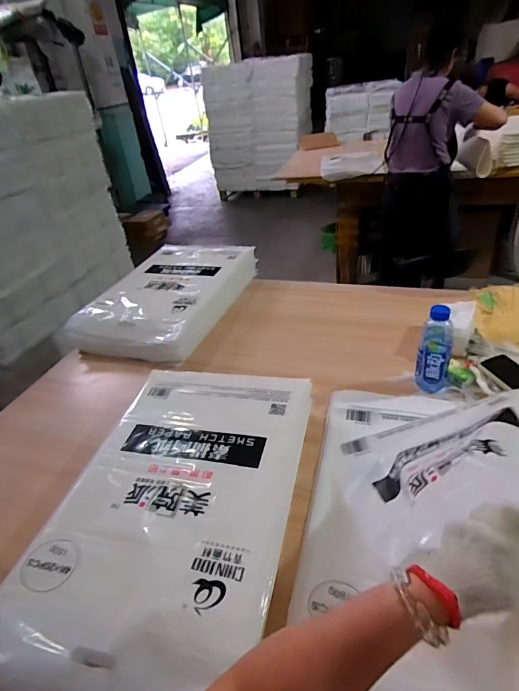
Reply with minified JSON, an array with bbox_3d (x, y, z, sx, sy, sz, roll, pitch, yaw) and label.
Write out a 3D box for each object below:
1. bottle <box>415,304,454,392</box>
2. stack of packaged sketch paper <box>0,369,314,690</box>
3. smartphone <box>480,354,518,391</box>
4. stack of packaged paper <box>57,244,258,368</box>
[{"bbox_3d":[0.388,0.007,0.910,0.066,0.182,0.064,12,40,25],"label":"bottle"},{"bbox_3d":[-0.148,0.271,0.728,0.391,0.095,0.594,3,37,14],"label":"stack of packaged sketch paper"},{"bbox_3d":[0.566,0.076,0.906,0.074,0.012,0.160,-16,37,-11],"label":"smartphone"},{"bbox_3d":[-0.283,-0.167,1.333,0.399,0.096,0.619,6,38,18],"label":"stack of packaged paper"}]

